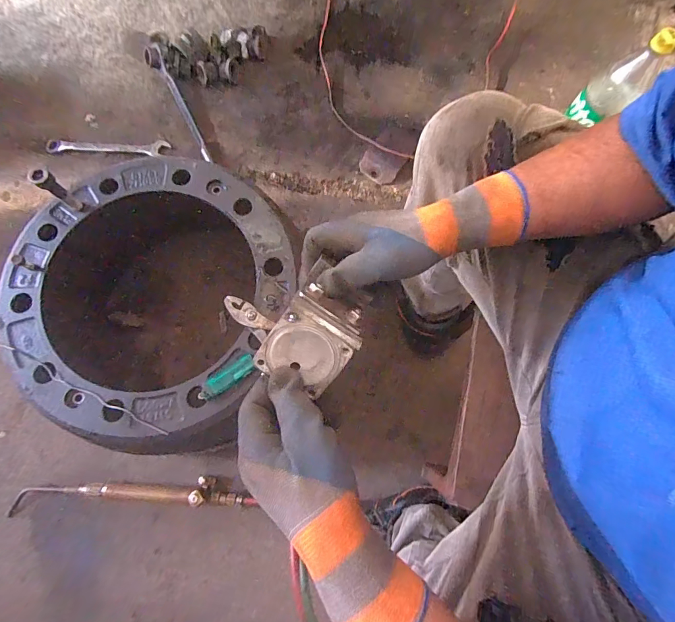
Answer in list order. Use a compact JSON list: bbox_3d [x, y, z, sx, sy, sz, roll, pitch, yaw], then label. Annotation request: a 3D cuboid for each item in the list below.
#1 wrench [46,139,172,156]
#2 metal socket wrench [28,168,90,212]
[{"bbox_3d":[-0.505,-0.361,0.849,0.264,0.007,0.036,0,76,-1],"label":"wrench"},{"bbox_3d":[-0.365,-0.157,0.507,0.023,0.089,0.020,29,77,6],"label":"metal socket wrench"}]

